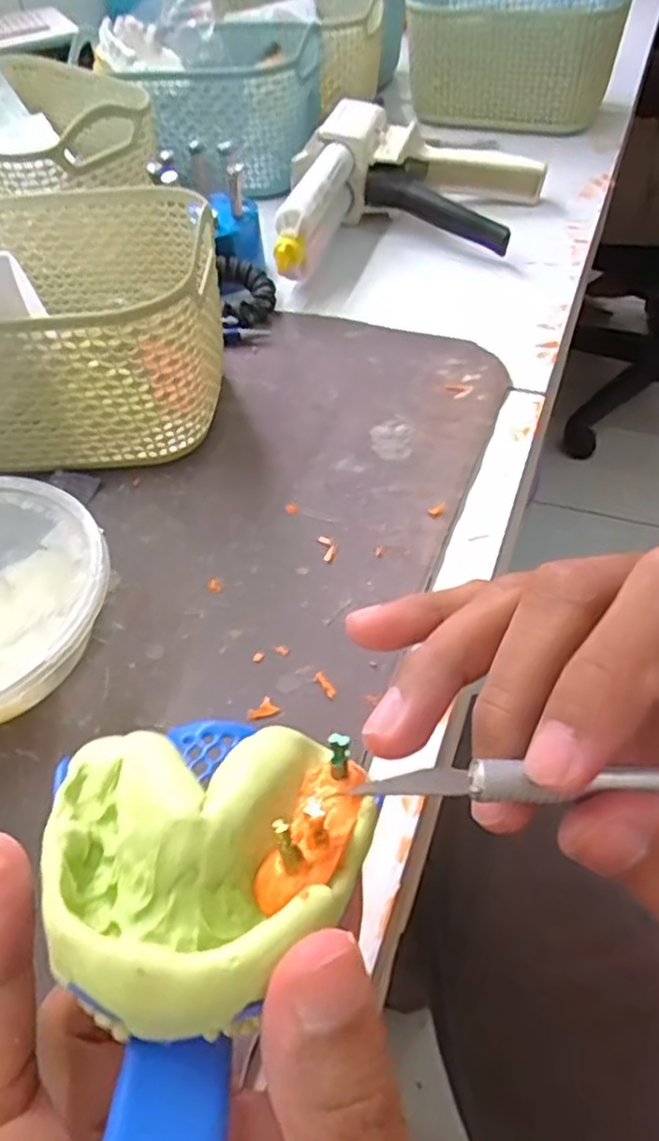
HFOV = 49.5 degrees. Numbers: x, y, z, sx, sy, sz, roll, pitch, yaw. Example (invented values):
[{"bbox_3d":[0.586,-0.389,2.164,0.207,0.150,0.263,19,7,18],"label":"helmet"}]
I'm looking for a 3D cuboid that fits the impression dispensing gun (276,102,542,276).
[{"bbox_3d":[0.053,-0.233,0.449,0.158,0.059,0.165,6,50,10],"label":"impression dispensing gun"}]

